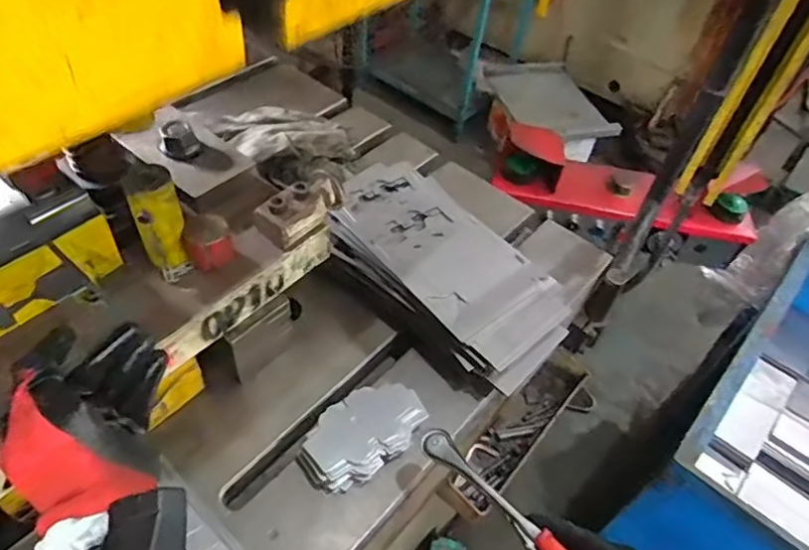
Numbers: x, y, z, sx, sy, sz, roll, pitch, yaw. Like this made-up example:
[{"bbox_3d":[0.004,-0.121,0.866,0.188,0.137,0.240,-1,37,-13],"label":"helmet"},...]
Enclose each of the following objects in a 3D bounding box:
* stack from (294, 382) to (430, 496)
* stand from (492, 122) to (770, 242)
[{"bbox_3d":[-0.041,0.155,0.570,0.126,0.028,0.074,-31,58,-28],"label":"stack"},{"bbox_3d":[0.475,-0.186,1.222,0.552,0.129,0.106,14,49,7],"label":"stand"}]

